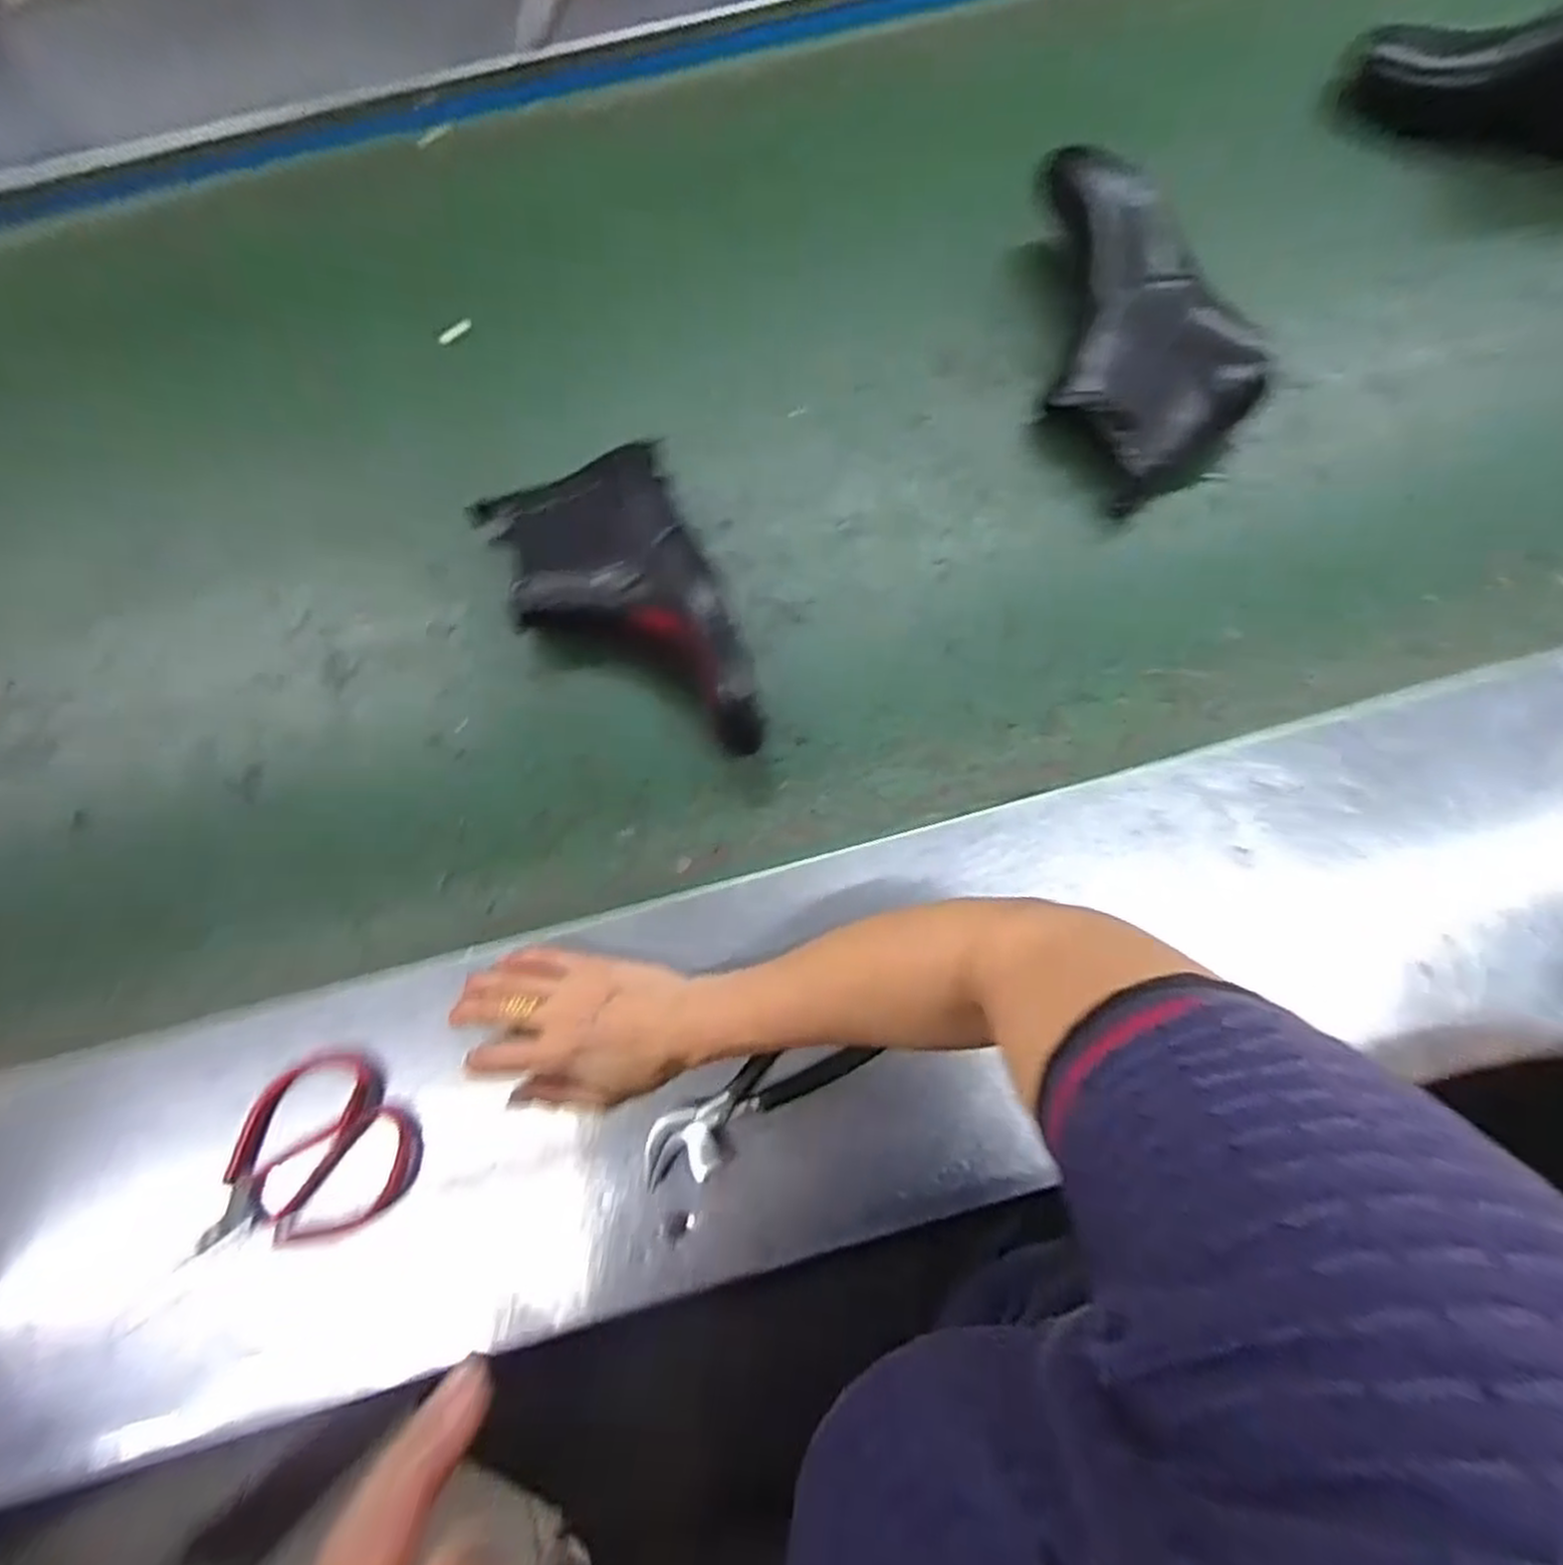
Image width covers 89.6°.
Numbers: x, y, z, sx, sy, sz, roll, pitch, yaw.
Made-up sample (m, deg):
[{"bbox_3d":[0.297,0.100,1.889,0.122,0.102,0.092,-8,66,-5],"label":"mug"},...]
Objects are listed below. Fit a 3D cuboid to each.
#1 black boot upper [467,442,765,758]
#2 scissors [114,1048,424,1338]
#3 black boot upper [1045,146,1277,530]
[{"bbox_3d":[-0.120,-0.121,0.562,0.149,0.078,0.251,-20,77,-4],"label":"black boot upper"},{"bbox_3d":[-0.315,0.242,0.486,0.175,0.019,0.107,-27,78,-5],"label":"scissors"},{"bbox_3d":[0.258,-0.362,0.609,0.131,0.088,0.265,-26,78,-5],"label":"black boot upper"}]

